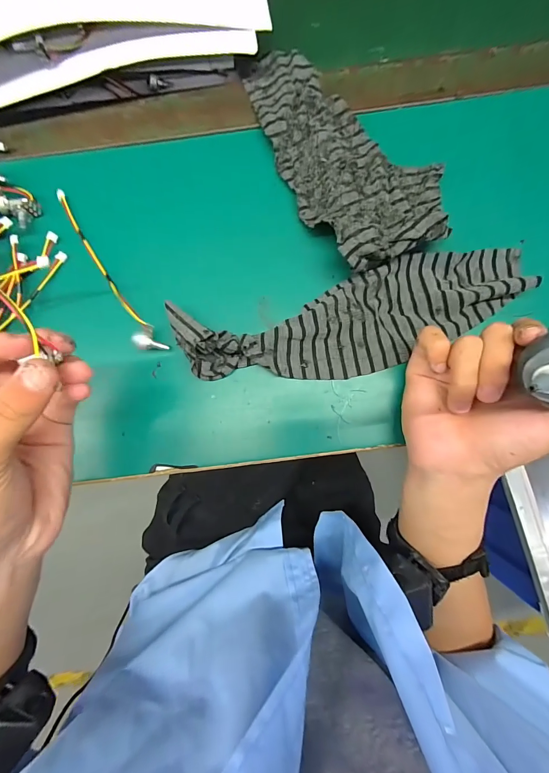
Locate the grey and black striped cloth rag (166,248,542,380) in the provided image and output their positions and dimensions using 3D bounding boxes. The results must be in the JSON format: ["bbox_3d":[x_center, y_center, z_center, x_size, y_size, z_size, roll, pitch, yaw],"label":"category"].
[{"bbox_3d":[0.067,-0.055,0.268,0.285,0.029,0.084,-13,85,0],"label":"grey and black striped cloth rag"}]

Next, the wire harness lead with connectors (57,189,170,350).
[{"bbox_3d":[-0.147,-0.102,0.281,0.019,0.014,0.176,-33,85,-1],"label":"wire harness lead with connectors"}]

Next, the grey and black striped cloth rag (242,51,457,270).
[{"bbox_3d":[0.063,-0.211,0.276,0.115,0.035,0.225,-23,85,0],"label":"grey and black striped cloth rag"}]

